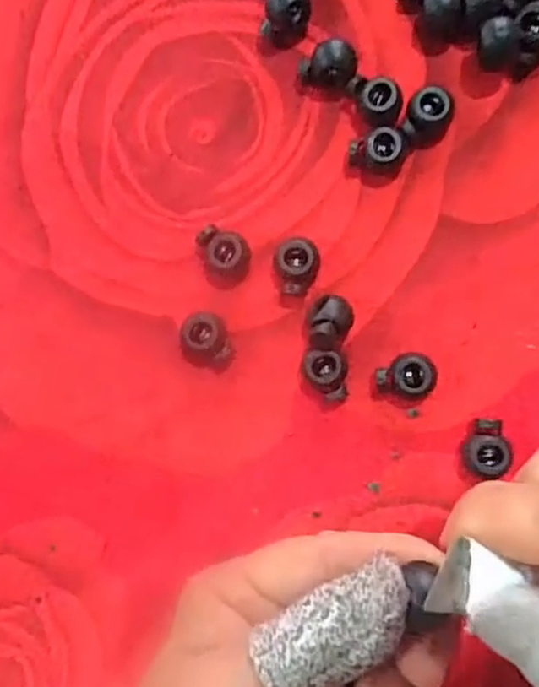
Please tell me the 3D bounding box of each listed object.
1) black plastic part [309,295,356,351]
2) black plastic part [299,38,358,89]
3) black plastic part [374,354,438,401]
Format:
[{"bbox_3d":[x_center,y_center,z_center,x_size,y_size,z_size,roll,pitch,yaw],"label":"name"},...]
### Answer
[{"bbox_3d":[0.021,-0.007,0.218,0.014,0.016,0.018,6,87,7],"label":"black plastic part"},{"bbox_3d":[0.021,-0.094,0.225,0.018,0.012,0.015,12,88,7],"label":"black plastic part"},{"bbox_3d":[0.045,0.010,0.217,0.018,0.011,0.014,15,88,7],"label":"black plastic part"}]

